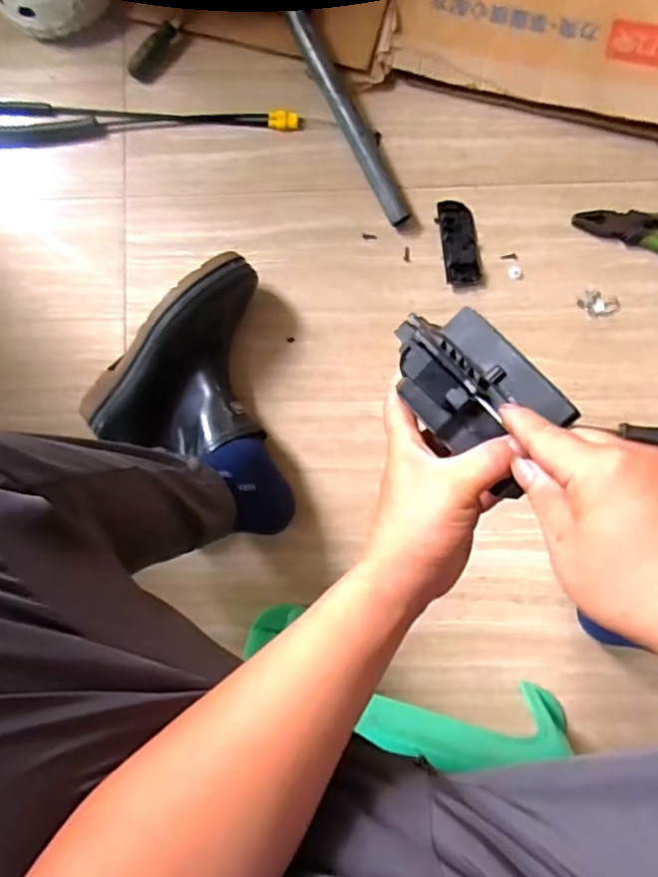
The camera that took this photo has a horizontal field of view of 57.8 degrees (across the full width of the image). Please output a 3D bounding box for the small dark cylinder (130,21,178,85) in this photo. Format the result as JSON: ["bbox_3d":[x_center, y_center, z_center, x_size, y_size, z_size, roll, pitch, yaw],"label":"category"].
[{"bbox_3d":[-0.209,-0.462,0.713,0.022,0.021,0.073,41,91,4],"label":"small dark cylinder"}]

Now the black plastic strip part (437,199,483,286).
[{"bbox_3d":[0.149,-0.227,0.679,0.043,0.021,0.099,-10,88,3],"label":"black plastic strip part"}]

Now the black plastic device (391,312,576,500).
[{"bbox_3d":[0.088,-0.031,0.366,0.076,0.041,0.116,-44,86,2],"label":"black plastic device"}]

